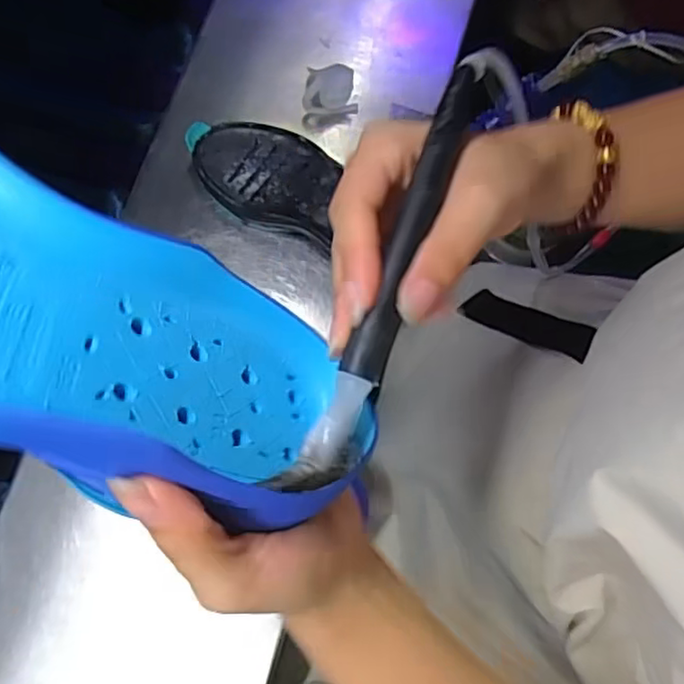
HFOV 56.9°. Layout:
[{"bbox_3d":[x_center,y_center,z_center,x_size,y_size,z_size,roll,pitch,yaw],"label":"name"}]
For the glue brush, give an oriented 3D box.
[{"bbox_3d":[0.020,-0.029,0.227,0.018,0.022,0.173,20,78,4],"label":"glue brush"}]

